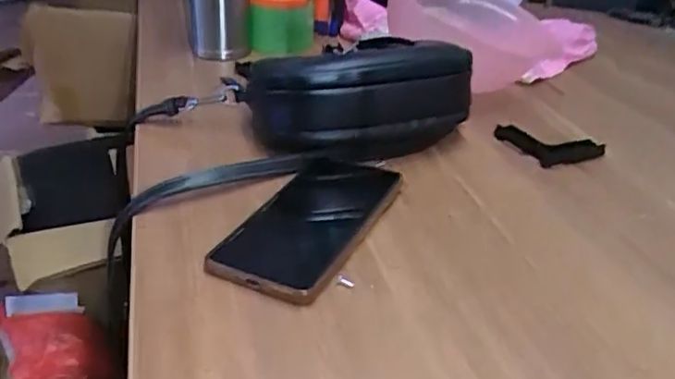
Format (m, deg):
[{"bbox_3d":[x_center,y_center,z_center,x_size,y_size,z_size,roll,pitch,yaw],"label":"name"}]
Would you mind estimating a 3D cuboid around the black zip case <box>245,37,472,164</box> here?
[{"bbox_3d":[0.019,-0.087,0.542,0.169,0.094,0.108,-14,34,-28],"label":"black zip case"}]

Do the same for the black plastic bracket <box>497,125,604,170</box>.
[{"bbox_3d":[0.199,-0.044,0.570,0.074,0.014,0.075,-14,34,-29],"label":"black plastic bracket"}]

